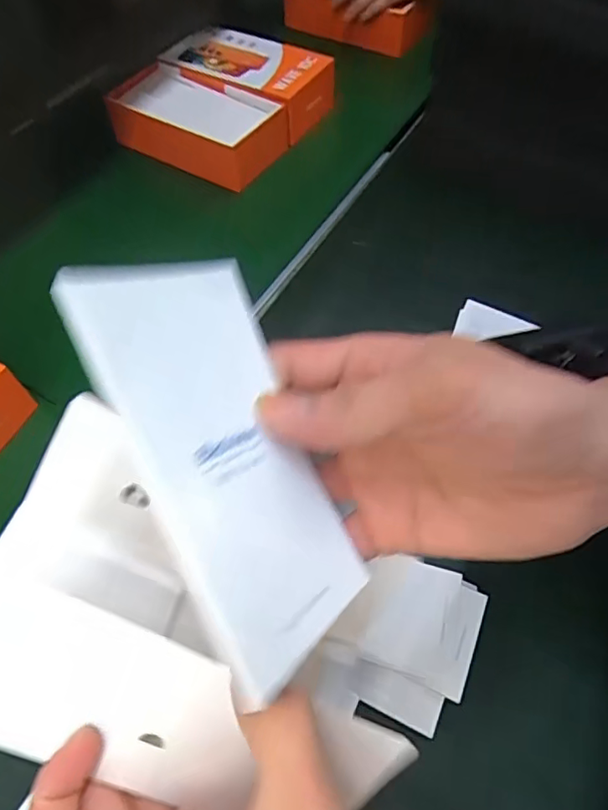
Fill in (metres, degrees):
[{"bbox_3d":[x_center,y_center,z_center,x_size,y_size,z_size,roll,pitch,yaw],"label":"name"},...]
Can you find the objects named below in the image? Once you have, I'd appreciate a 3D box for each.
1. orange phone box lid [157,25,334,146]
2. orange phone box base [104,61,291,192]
[{"bbox_3d":[-0.066,-0.398,0.669,0.216,0.048,0.107,29,64,19],"label":"orange phone box lid"},{"bbox_3d":[-0.126,-0.325,0.633,0.202,0.055,0.107,27,63,18],"label":"orange phone box base"}]

